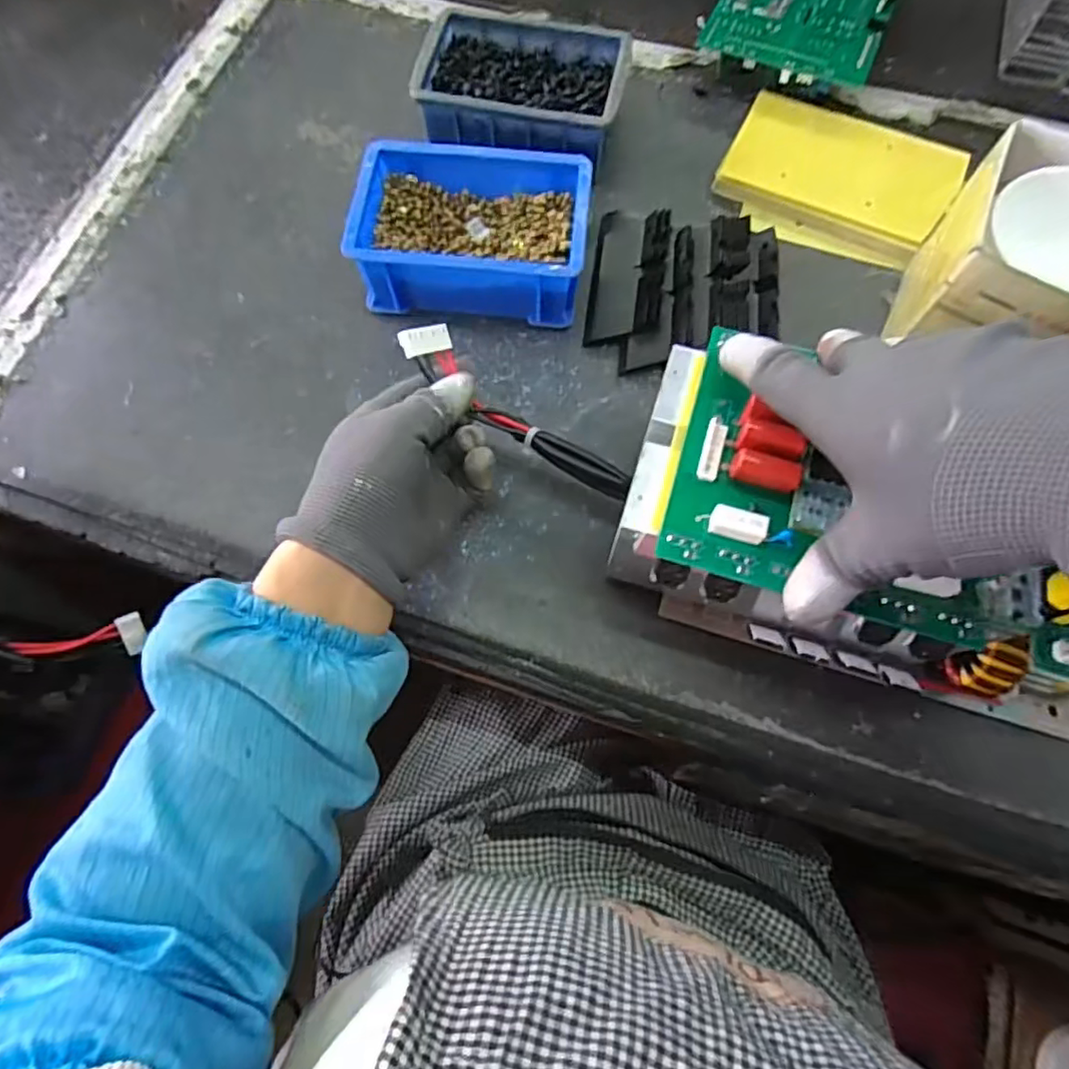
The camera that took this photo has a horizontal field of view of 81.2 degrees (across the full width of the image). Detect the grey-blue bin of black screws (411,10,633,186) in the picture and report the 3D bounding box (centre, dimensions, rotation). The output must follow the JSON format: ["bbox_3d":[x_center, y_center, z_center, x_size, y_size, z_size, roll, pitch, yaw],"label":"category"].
[{"bbox_3d":[-0.005,-0.329,0.466,0.141,0.053,0.113,11,72,4],"label":"grey-blue bin of black screws"}]

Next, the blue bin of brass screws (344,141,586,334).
[{"bbox_3d":[-0.039,-0.201,0.419,0.145,0.055,0.101,6,70,3],"label":"blue bin of brass screws"}]

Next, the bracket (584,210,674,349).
[{"bbox_3d":[0.066,-0.184,0.431,0.049,0.019,0.114,8,70,4],"label":"bracket"}]

